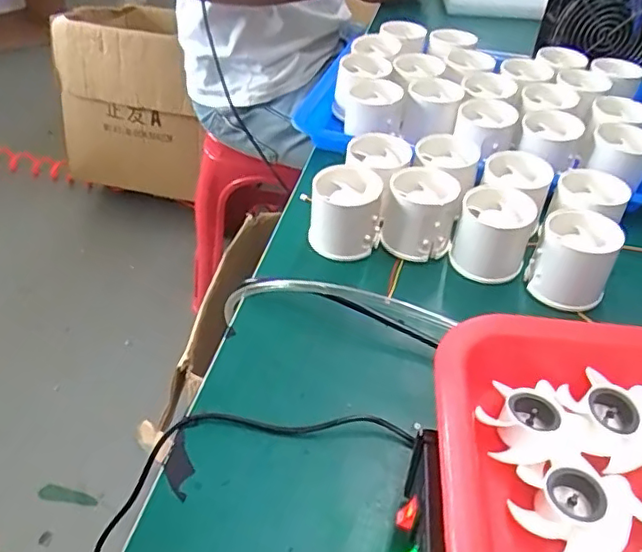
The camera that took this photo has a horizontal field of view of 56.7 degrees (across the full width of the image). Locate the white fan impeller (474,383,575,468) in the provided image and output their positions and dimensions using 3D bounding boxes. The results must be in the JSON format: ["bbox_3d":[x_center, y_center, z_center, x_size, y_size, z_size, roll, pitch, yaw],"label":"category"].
[{"bbox_3d":[0.090,0.064,0.261,0.036,0.014,0.038,-2,42,-6],"label":"white fan impeller"}]

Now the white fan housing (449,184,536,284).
[{"bbox_3d":[0.127,-0.029,0.443,0.053,0.056,0.050,2,42,-2],"label":"white fan housing"}]

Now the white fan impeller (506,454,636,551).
[{"bbox_3d":[0.103,0.091,0.236,0.047,0.016,0.039,-6,43,-10],"label":"white fan impeller"}]

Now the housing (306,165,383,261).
[{"bbox_3d":[0.018,-0.049,0.459,0.051,0.054,0.060,5,42,2],"label":"housing"}]

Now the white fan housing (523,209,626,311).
[{"bbox_3d":[0.178,-0.011,0.420,0.051,0.053,0.045,23,46,20],"label":"white fan housing"}]

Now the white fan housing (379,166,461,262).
[{"bbox_3d":[0.076,-0.048,0.459,0.052,0.050,0.052,13,43,10],"label":"white fan housing"}]

